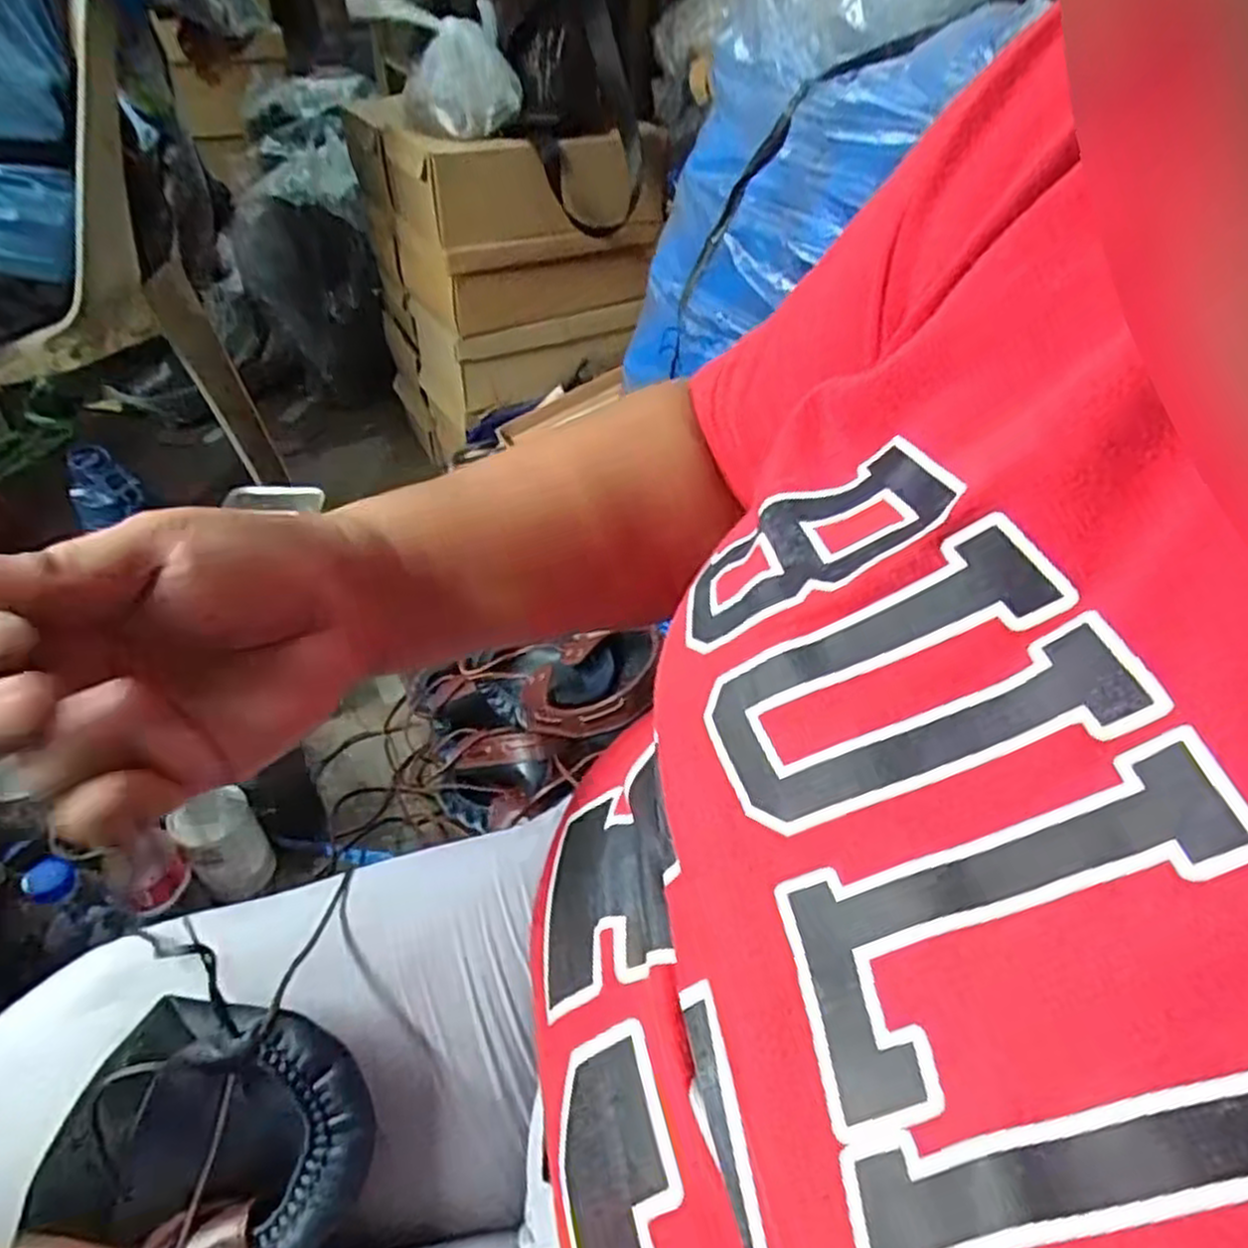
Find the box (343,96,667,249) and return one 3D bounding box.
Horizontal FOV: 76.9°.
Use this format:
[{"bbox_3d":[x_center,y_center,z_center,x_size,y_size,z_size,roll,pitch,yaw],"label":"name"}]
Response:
[{"bbox_3d":[-0.129,-0.579,1.005,0.324,0.108,0.234,-18,50,-22],"label":"box"}]

